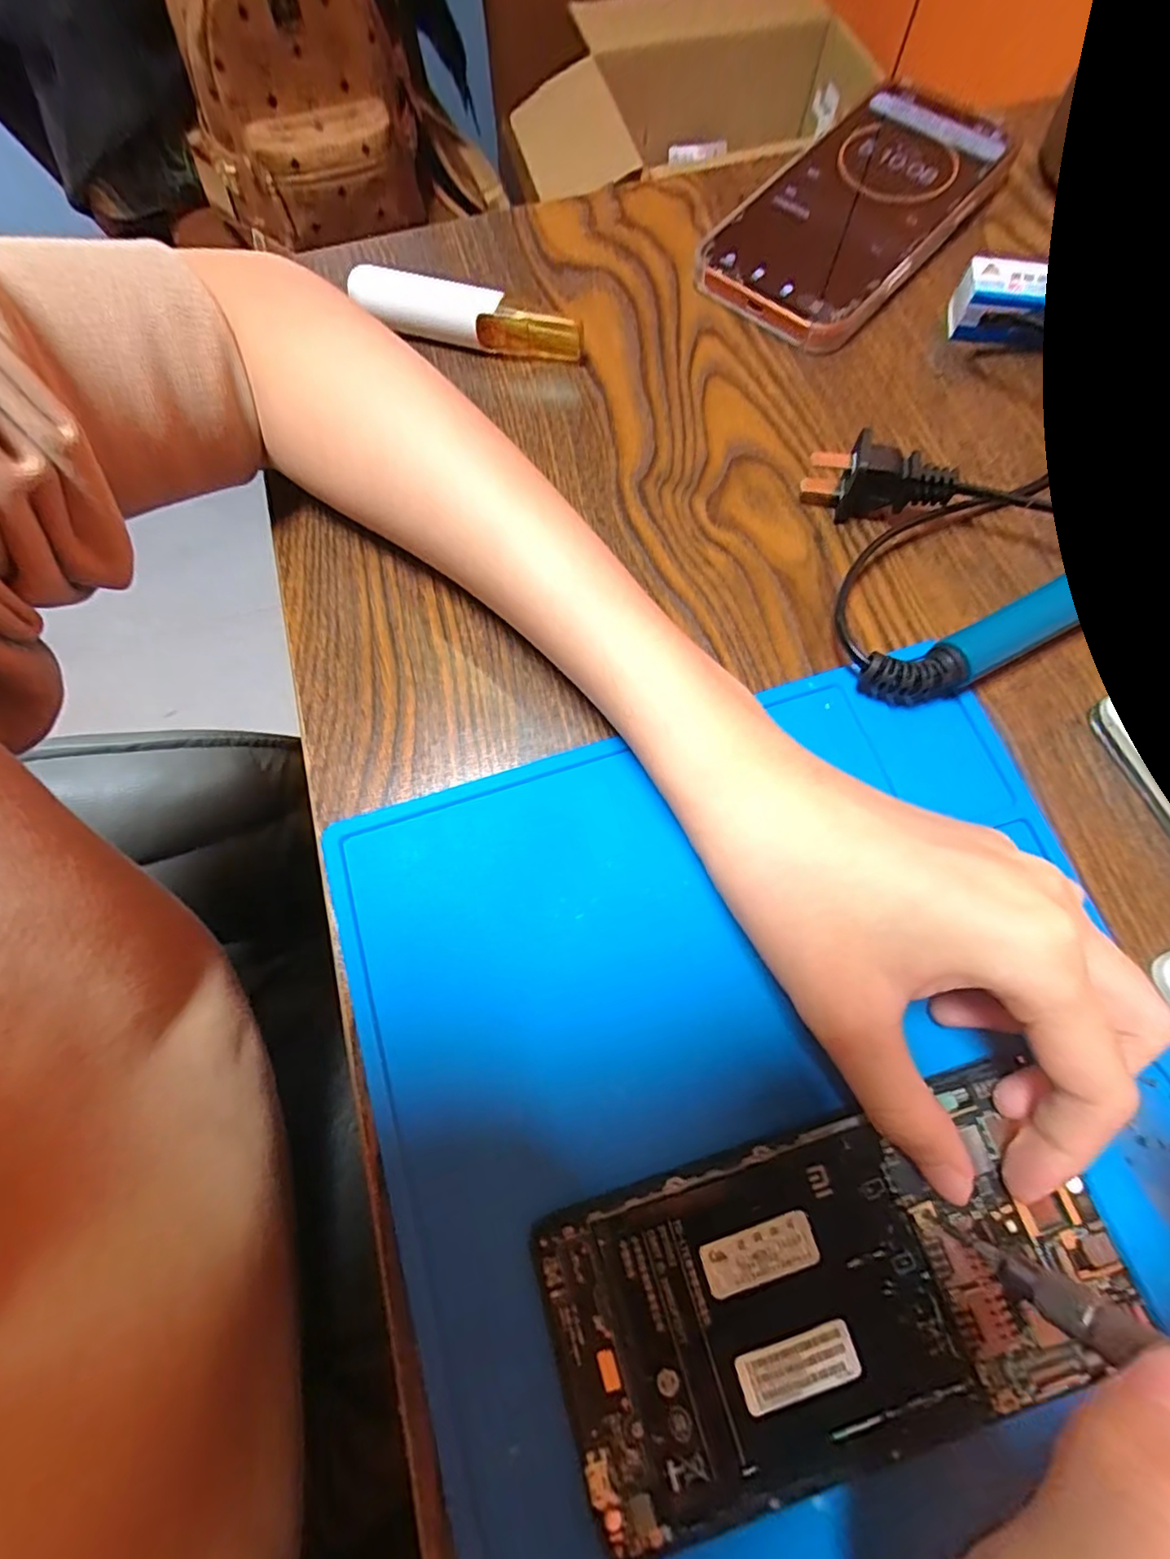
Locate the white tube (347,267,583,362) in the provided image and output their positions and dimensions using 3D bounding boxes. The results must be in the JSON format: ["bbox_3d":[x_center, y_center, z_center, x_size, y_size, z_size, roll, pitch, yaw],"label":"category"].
[{"bbox_3d":[-0.049,-0.202,0.264,0.099,0.020,0.015,19,74,7],"label":"white tube"}]

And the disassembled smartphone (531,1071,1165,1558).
[{"bbox_3d":[0.064,0.133,0.156,0.144,0.008,0.071,-16,73,-4],"label":"disassembled smartphone"}]

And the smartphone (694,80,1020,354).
[{"bbox_3d":[0.128,-0.266,0.281,0.079,0.017,0.162,41,77,12],"label":"smartphone"}]

